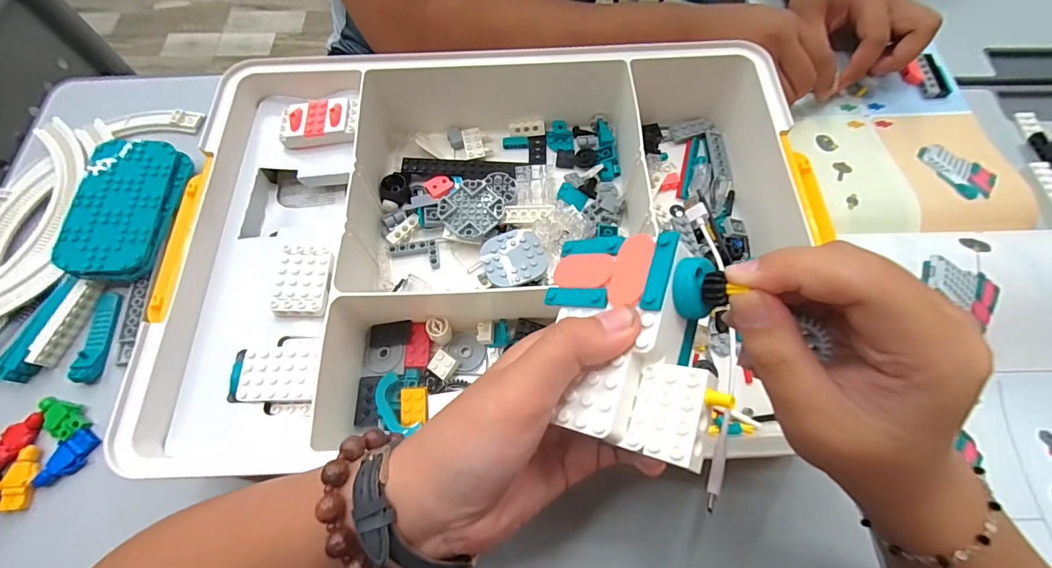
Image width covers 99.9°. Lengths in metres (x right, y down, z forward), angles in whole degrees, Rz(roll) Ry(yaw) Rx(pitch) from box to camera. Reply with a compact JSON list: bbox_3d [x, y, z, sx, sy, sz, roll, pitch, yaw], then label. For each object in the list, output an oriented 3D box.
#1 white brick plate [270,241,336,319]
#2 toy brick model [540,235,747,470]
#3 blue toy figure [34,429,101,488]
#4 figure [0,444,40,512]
[{"bbox_3d":[-0.141,-0.004,0.282,0.032,0.008,0.048,-2,67,0],"label":"white brick plate"},{"bbox_3d":[0.040,0.023,0.176,0.063,0.040,0.079,0,72,26],"label":"toy brick model"},{"bbox_3d":[-0.314,0.120,0.303,0.018,0.009,0.039,27,70,11],"label":"blue toy figure"},{"bbox_3d":[-0.340,0.130,0.297,0.021,0.008,0.040,-14,68,-5],"label":"figure"}]

